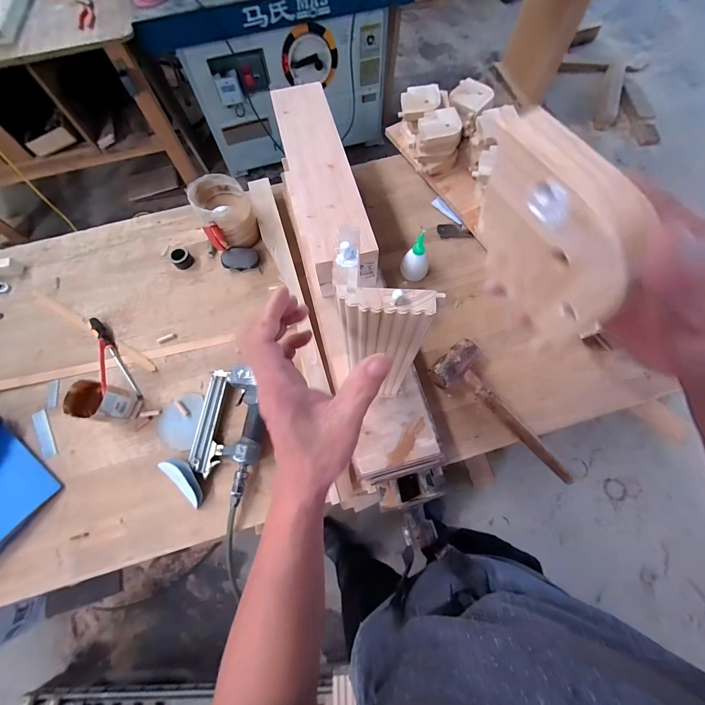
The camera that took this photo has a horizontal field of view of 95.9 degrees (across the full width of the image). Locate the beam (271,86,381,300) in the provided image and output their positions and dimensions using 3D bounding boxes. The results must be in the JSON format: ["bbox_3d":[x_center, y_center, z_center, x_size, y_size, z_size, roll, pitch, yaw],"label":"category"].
[{"bbox_3d":[-0.067,-0.370,0.702,0.126,0.111,0.493,-14,71,-4],"label":"beam"}]

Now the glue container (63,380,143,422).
[{"bbox_3d":[-0.501,0.103,0.644,0.086,0.088,0.073,10,71,4],"label":"glue container"}]

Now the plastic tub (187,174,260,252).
[{"bbox_3d":[-0.299,-0.327,0.768,0.118,0.124,0.136,-26,72,-8],"label":"plastic tub"}]

